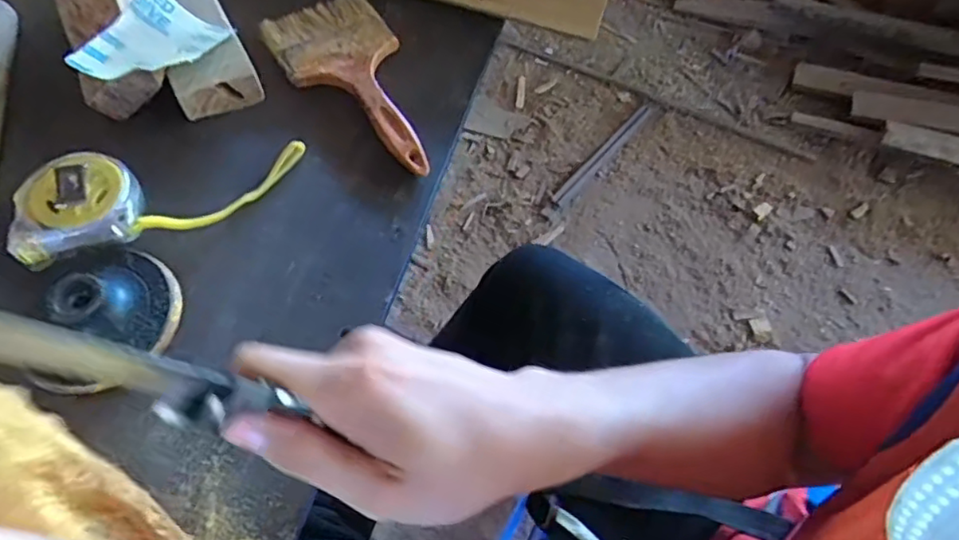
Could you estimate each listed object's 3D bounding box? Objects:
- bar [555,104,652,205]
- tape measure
[{"bbox_3d":[0.296,-0.278,1.424,0.031,0.007,0.385,37,66,17],"label":"bar"},{"bbox_3d":[-0.206,-0.053,0.400,0.176,0.030,0.059,-16,63,-11],"label":"tape measure"}]

